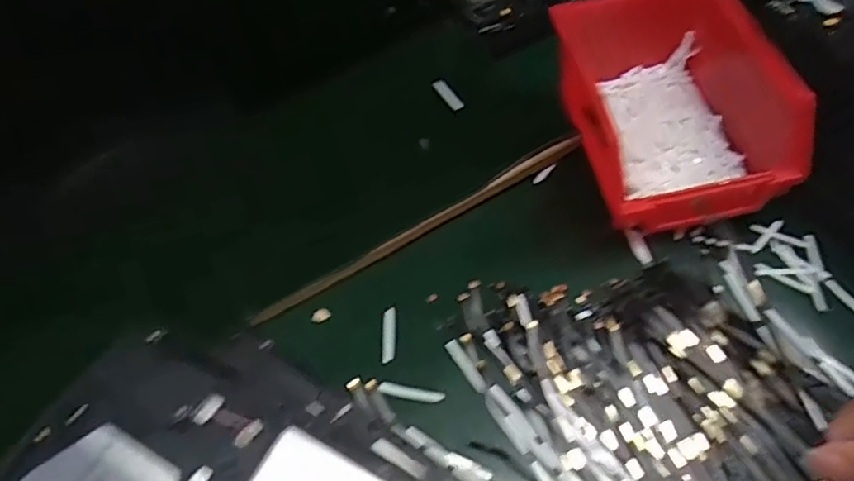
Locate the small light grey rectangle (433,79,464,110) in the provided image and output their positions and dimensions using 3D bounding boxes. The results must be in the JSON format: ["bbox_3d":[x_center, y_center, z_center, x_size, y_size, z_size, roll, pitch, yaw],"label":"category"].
[{"bbox_3d":[0.014,-0.101,0.421,0.010,0.004,0.031,-26,58,-18],"label":"small light grey rectangle"}]

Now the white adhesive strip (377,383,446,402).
[{"bbox_3d":[-0.007,0.075,0.304,0.033,0.004,0.005,7,54,5],"label":"white adhesive strip"}]

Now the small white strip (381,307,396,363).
[{"bbox_3d":[-0.020,0.049,0.324,0.007,0.004,0.032,0,54,0],"label":"small white strip"}]

